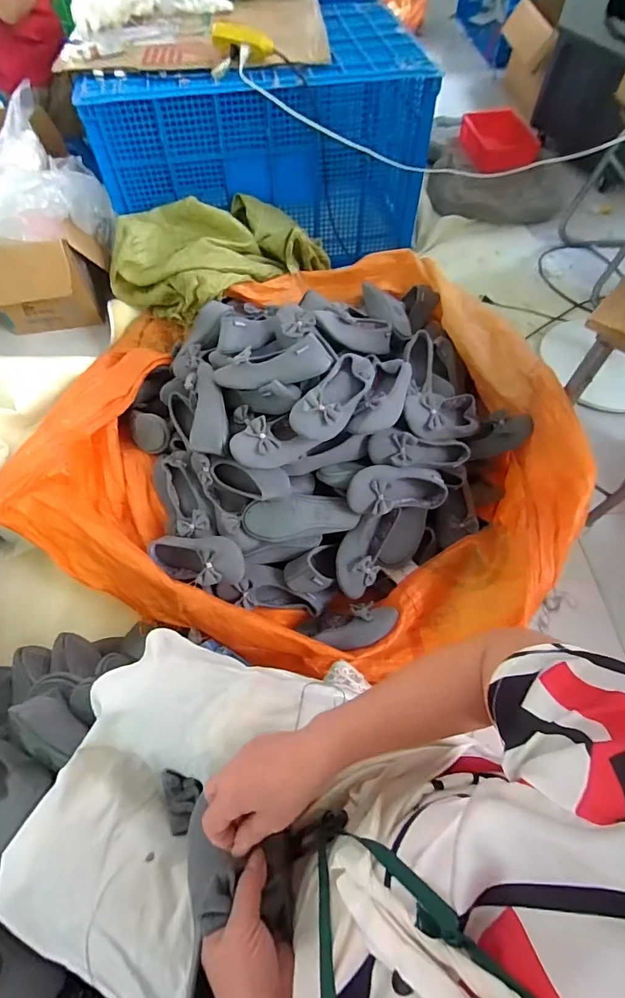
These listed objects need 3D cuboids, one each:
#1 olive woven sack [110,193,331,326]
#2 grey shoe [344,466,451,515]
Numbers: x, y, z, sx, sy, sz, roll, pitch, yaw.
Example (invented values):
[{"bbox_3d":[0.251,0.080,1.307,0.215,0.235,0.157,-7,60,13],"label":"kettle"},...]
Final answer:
[{"bbox_3d":[-0.282,-0.727,1.293,0.604,0.203,0.415,-27,64,-15],"label":"olive woven sack"},{"bbox_3d":[0.181,-0.019,0.904,0.215,0.076,0.077,0,57,-29],"label":"grey shoe"}]

